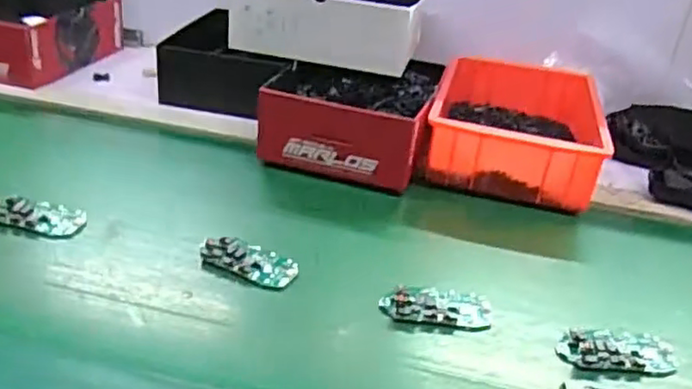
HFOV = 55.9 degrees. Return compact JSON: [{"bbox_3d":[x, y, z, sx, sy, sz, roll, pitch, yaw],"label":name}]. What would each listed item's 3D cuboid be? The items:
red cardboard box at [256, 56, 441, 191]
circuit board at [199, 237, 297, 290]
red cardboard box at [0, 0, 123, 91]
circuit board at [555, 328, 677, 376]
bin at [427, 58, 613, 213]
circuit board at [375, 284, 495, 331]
[{"bbox_3d":[0.014,-0.108,0.846,0.192,0.096,0.236,13,31,10],"label":"red cardboard box"},{"bbox_3d":[-0.091,0.062,0.617,0.094,0.013,0.041,18,33,18],"label":"circuit board"},{"bbox_3d":[-0.489,-0.254,1.000,0.204,0.088,0.232,11,30,10],"label":"red cardboard box"},{"bbox_3d":[0.232,0.132,0.558,0.098,0.008,0.046,6,31,-1],"label":"circuit board"},{"bbox_3d":[0.222,-0.090,0.857,0.197,0.092,0.275,14,32,12],"label":"bin"},{"bbox_3d":[0.081,0.099,0.587,0.098,0.011,0.046,8,31,3],"label":"circuit board"}]

